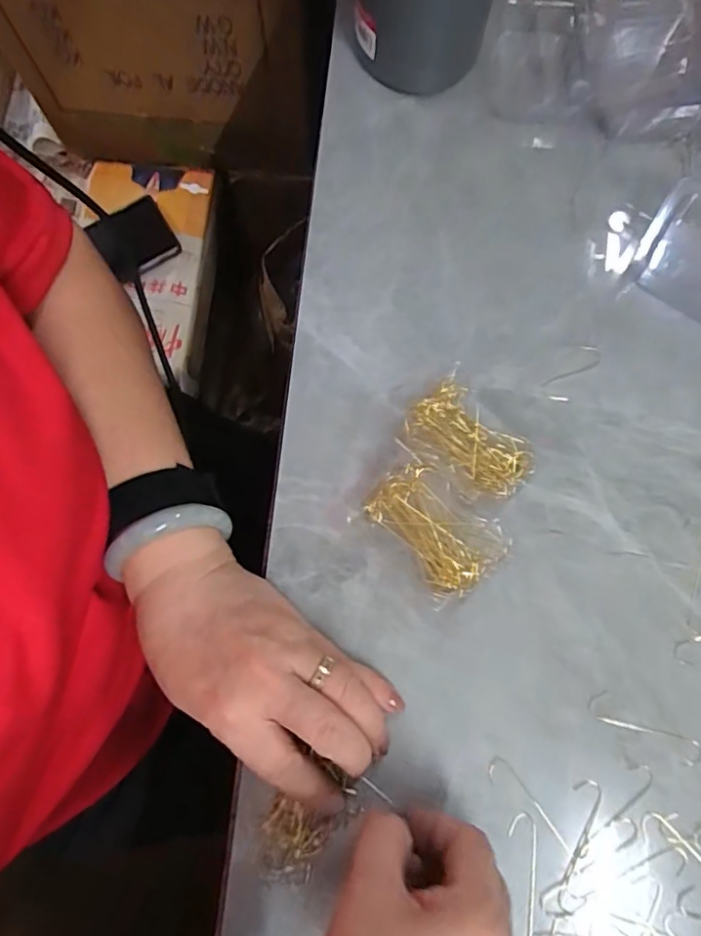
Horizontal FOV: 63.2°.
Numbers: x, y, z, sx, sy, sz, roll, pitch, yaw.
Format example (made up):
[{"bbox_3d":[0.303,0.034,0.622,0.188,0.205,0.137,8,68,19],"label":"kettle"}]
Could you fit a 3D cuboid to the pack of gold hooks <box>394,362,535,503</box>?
[{"bbox_3d":[0.067,-0.013,0.323,0.073,0.015,0.051,42,81,7],"label":"pack of gold hooks"}]

